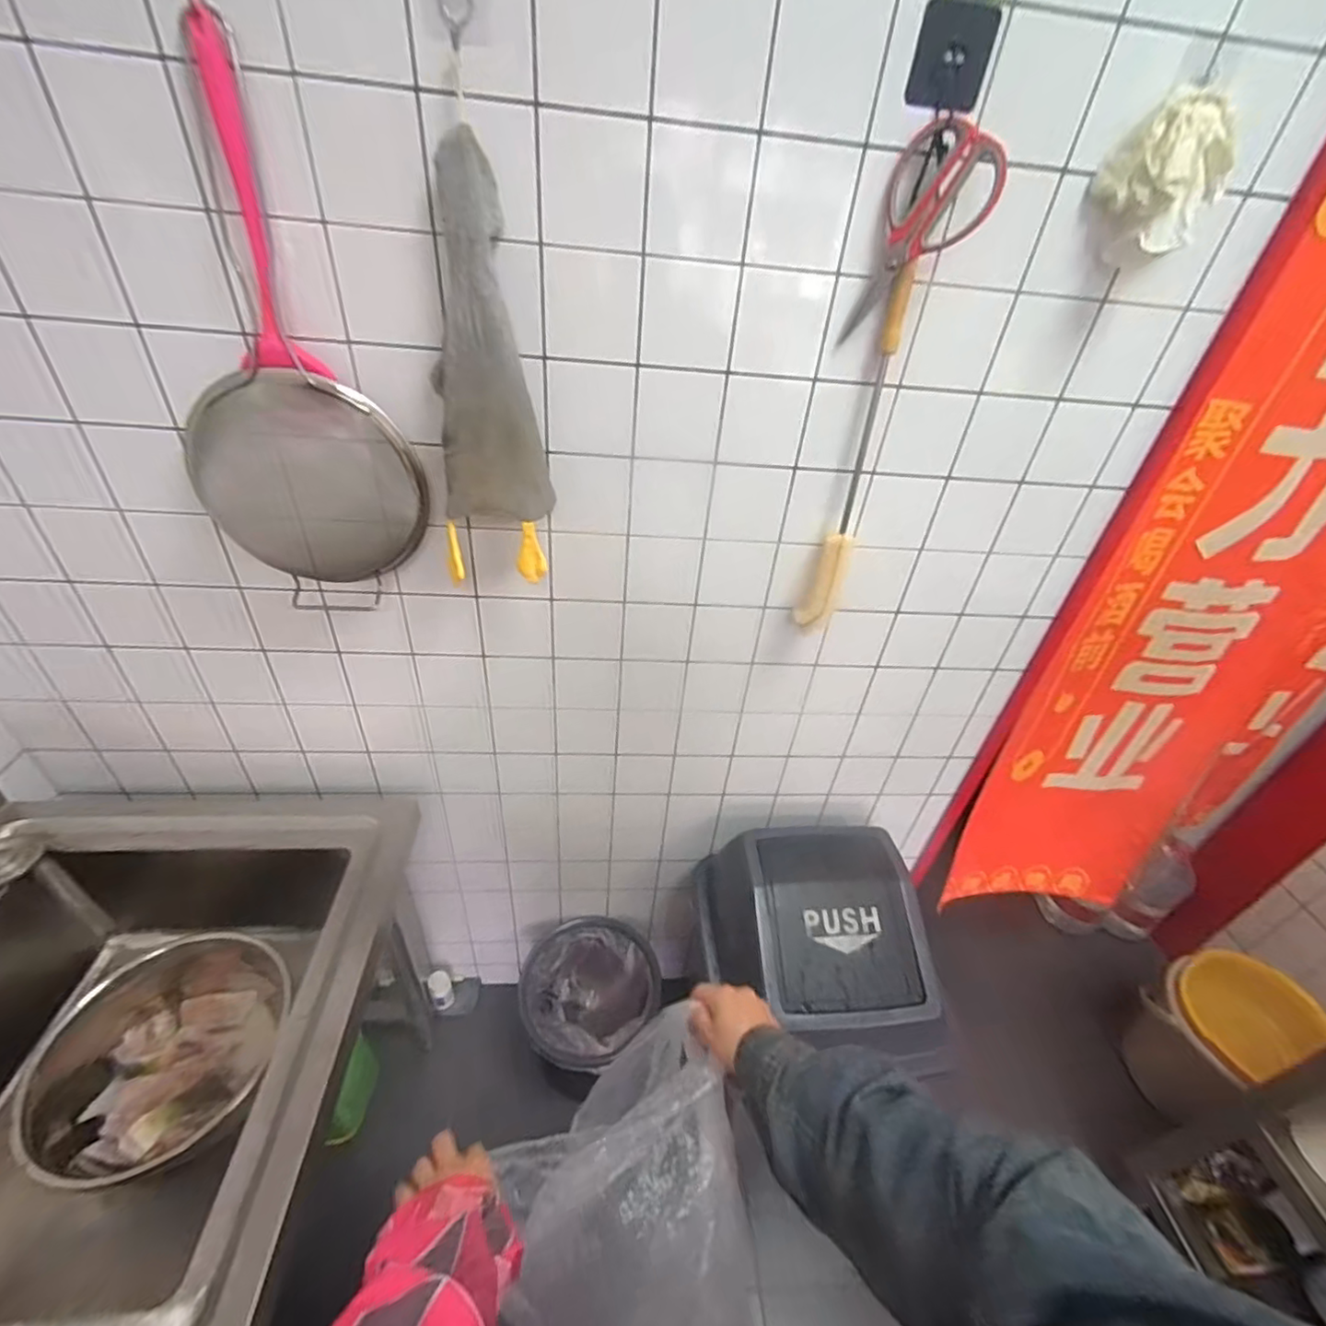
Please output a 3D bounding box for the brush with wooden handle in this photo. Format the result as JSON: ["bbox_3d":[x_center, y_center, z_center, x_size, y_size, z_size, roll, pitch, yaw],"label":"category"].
[{"bbox_3d":[0.228,-0.225,0.720,0.051,0.417,0.050,19,38,16],"label":"brush with wooden handle"}]

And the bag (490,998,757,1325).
[{"bbox_3d":[-0.027,0.518,0.551,0.213,0.238,0.260,-8,39,-18],"label":"bag"}]

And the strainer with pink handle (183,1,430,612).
[{"bbox_3d":[-0.388,-0.281,0.628,0.228,0.522,0.052,-2,37,-11],"label":"strainer with pink handle"}]

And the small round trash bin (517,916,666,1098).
[{"bbox_3d":[-0.160,0.768,1.299,0.272,0.320,0.251,4,37,-3],"label":"small round trash bin"}]

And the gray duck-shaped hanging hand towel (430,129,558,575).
[{"bbox_3d":[-0.177,-0.282,0.612,0.110,0.375,0.075,-2,37,-11],"label":"gray duck-shaped hanging hand towel"}]

